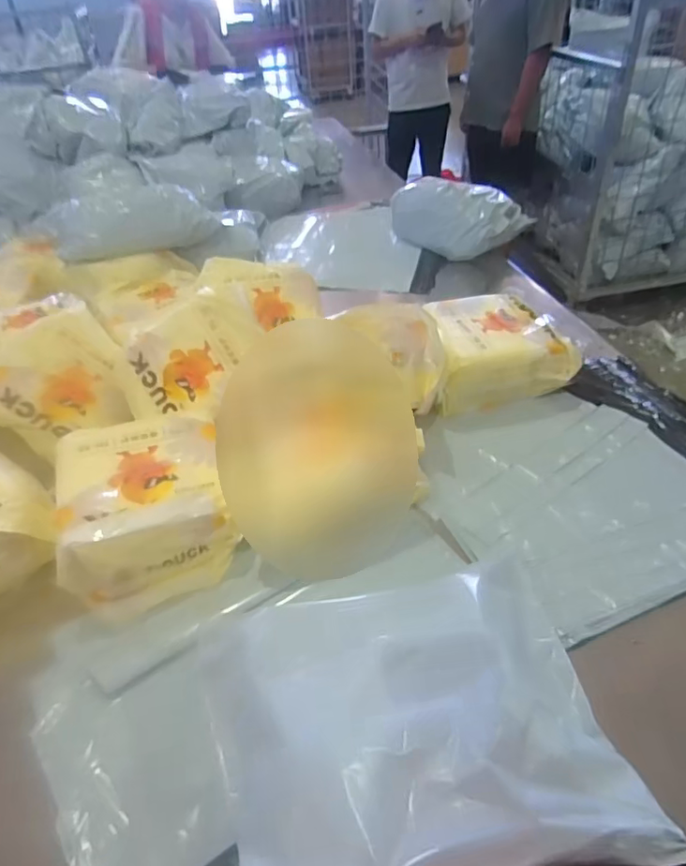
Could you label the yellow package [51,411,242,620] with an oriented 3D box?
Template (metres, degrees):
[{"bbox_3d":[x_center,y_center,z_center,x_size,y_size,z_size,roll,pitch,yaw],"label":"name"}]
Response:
[{"bbox_3d":[-0.280,0.107,0.815,0.223,0.151,0.219,-17,42,-15],"label":"yellow package"}]

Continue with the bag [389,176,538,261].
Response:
[{"bbox_3d":[0.307,-0.584,1.517,0.375,0.161,0.169,8,42,14],"label":"bag"}]

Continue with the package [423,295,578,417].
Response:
[{"bbox_3d":[0.279,-0.159,1.059,0.235,0.124,0.207,-7,41,-3],"label":"package"}]

